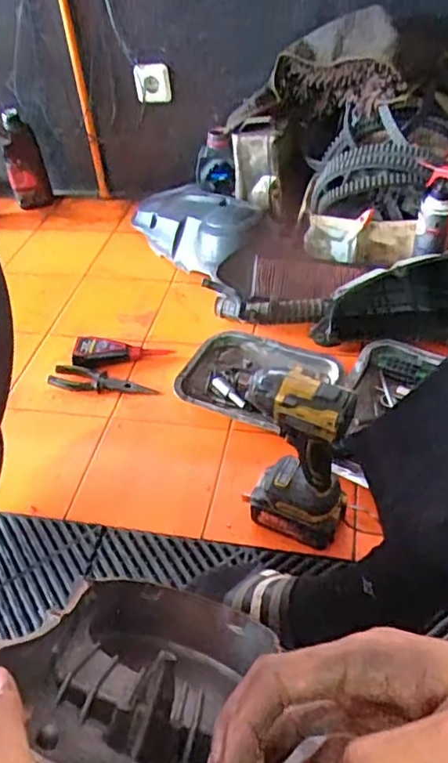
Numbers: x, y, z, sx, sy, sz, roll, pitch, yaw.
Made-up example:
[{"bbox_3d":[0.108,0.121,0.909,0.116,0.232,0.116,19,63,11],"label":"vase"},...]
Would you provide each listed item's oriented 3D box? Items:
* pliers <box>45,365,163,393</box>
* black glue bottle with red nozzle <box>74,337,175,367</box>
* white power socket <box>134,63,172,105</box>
[{"bbox_3d":[-0.210,-0.001,1.021,0.194,0.023,0.039,6,44,13],"label":"pliers"},{"bbox_3d":[-0.185,-0.049,1.061,0.174,0.033,0.066,2,44,8],"label":"black glue bottle with red nozzle"},{"bbox_3d":[-0.176,-0.739,1.454,0.096,0.090,0.020,13,46,19],"label":"white power socket"}]

